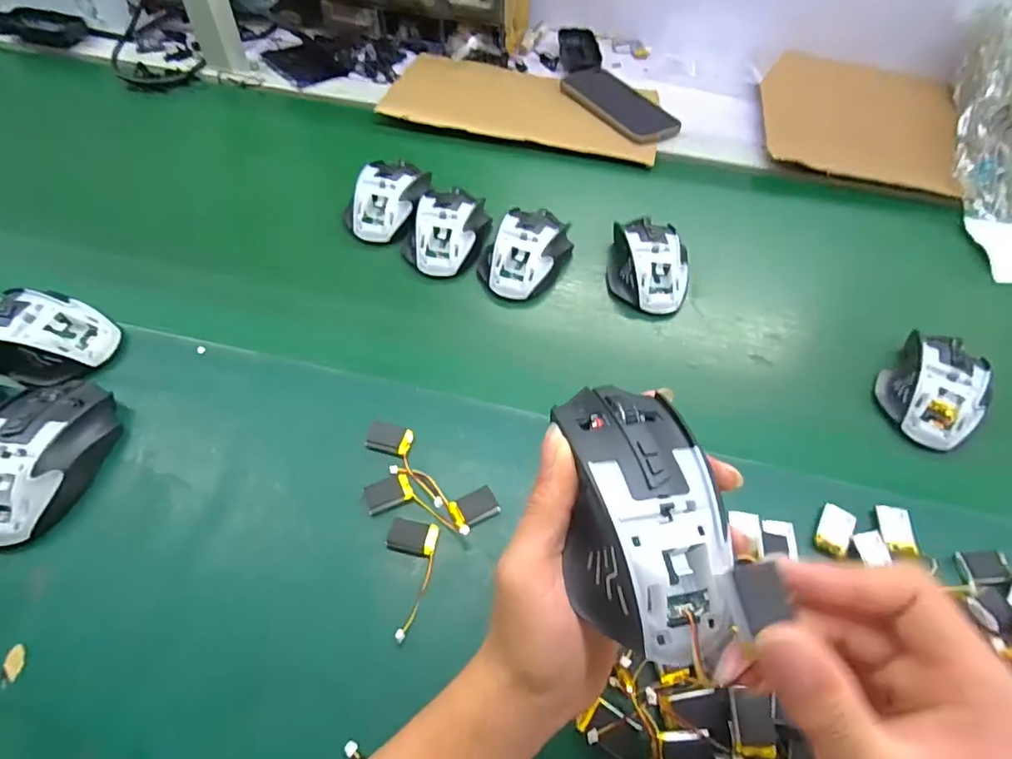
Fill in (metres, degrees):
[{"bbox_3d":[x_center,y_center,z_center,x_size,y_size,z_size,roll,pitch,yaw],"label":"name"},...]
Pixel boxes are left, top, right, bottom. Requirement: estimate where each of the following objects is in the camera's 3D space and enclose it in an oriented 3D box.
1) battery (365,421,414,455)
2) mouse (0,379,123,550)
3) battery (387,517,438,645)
[{"bbox_3d":[-0.085,0.044,0.394,0.032,0.011,0.019,10,55,5],"label":"battery"},{"bbox_3d":[-0.317,0.050,0.365,0.066,0.034,0.115,0,55,-3],"label":"mouse"},{"bbox_3d":[-0.065,0.125,0.341,0.031,0.004,0.070,9,55,4],"label":"battery"}]

